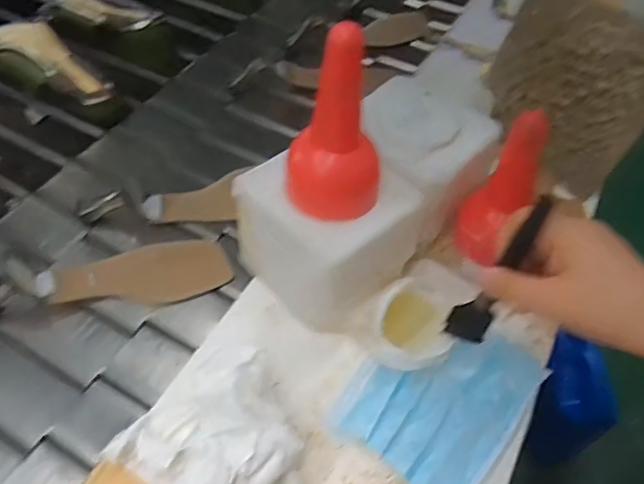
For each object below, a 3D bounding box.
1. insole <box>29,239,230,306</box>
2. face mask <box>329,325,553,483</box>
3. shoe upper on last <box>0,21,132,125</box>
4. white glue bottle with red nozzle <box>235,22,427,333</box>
[{"bbox_3d":[-0.185,0.038,0.570,0.180,0.012,0.061,-15,91,-23],"label":"insole"},{"bbox_3d":[0.097,0.118,0.444,0.115,0.011,0.150,35,59,22],"label":"face mask"},{"bbox_3d":[-0.357,-0.222,0.728,0.211,0.073,0.077,28,57,18],"label":"shoe upper on last"},{"bbox_3d":[0.006,-0.040,0.425,0.136,0.222,0.106,32,58,20],"label":"white glue bottle with red nozzle"}]

